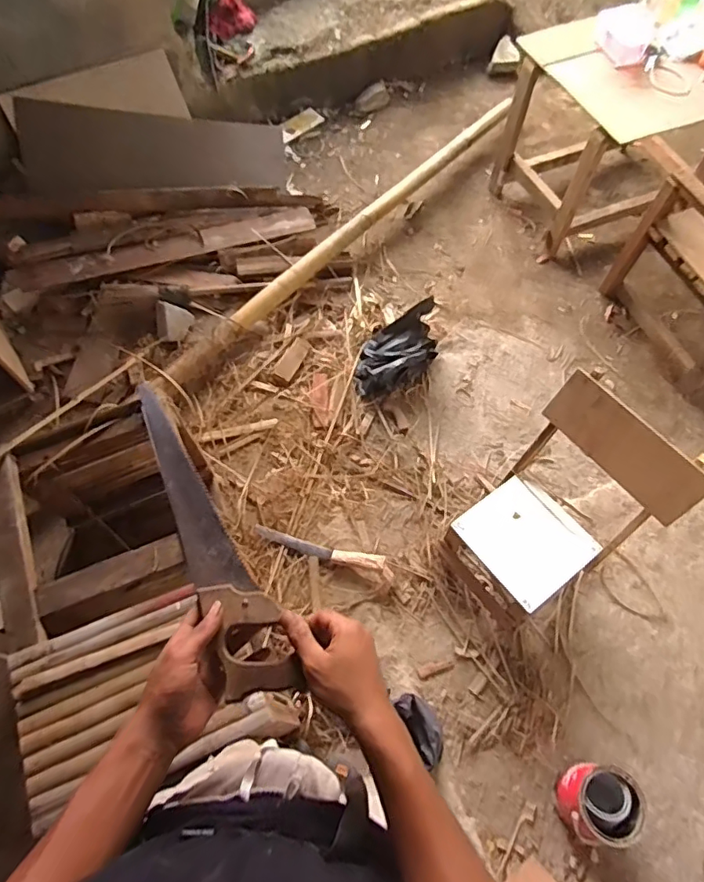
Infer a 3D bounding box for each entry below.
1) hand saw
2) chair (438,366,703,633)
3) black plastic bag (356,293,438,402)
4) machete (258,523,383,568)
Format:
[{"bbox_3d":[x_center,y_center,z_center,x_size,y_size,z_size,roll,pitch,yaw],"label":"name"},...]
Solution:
[{"bbox_3d":[-0.166,0.094,0.593,0.066,0.027,0.383,-26,66,-13],"label":"hand saw"},{"bbox_3d":[0.508,0.193,1.398,0.457,0.492,0.387,-36,69,-17],"label":"chair"},{"bbox_3d":[0.154,-0.301,1.827,0.258,0.131,0.334,5,63,2],"label":"black plastic bag"},{"bbox_3d":[-0.095,0.306,1.540,0.384,0.035,0.049,14,64,7],"label":"machete"}]

